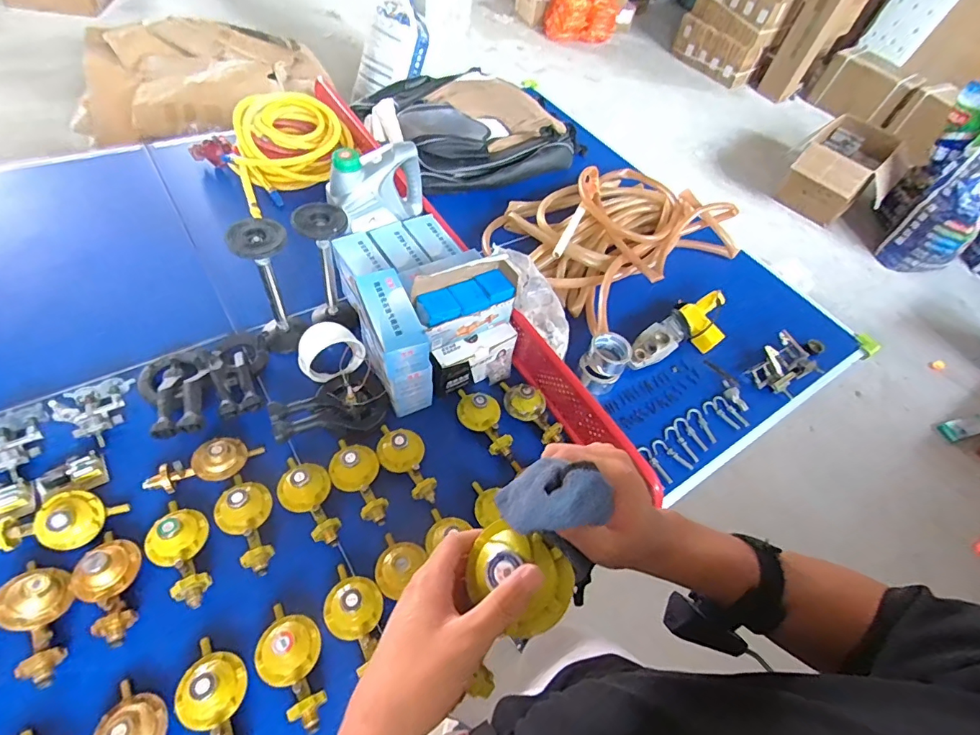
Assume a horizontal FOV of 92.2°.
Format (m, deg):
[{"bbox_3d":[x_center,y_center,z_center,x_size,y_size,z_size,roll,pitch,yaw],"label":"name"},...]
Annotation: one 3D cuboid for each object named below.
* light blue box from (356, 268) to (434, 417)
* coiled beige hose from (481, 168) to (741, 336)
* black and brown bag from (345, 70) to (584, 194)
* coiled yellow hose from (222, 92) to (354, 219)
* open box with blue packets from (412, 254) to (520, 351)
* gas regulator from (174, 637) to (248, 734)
[{"bbox_3d":[-0.178,-0.037,0.886,0.083,0.224,0.191,-19,58,-21],"label":"light blue box"},{"bbox_3d":[0.348,-0.371,1.303,0.680,0.106,0.466,-27,61,-26],"label":"coiled beige hose"},{"bbox_3d":[-0.050,-0.788,1.552,0.589,0.109,0.578,-26,61,-25],"label":"black and brown bag"},{"bbox_3d":[-0.560,-0.613,1.299,0.328,0.121,0.365,-27,61,-25],"label":"coiled yellow hose"},{"bbox_3d":[-0.049,-0.129,0.897,0.213,0.123,0.101,-26,61,-25],"label":"open box with blue packets"},{"bbox_3d":[-0.352,0.436,0.610,0.083,0.049,0.177,-33,64,-28],"label":"gas regulator"}]

